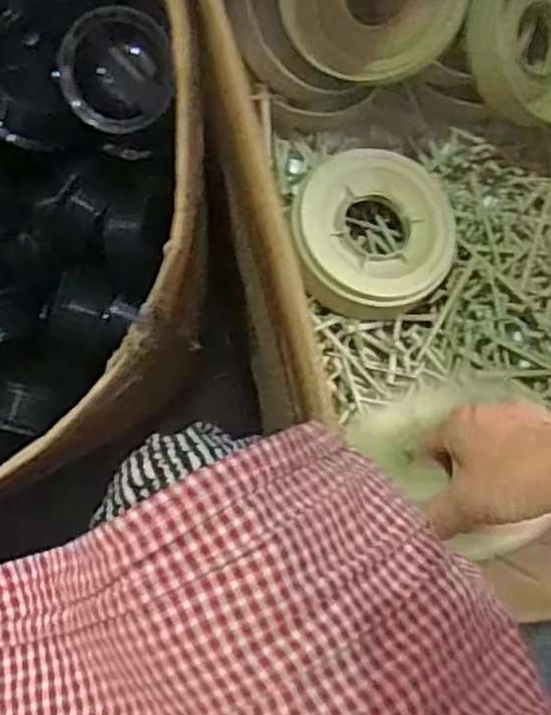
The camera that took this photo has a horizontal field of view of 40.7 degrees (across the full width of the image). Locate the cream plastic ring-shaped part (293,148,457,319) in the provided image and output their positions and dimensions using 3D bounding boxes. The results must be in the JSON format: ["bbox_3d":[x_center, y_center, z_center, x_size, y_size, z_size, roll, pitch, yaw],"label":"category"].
[{"bbox_3d":[0.091,-0.118,0.706,0.149,0.042,0.154,1,85,-6],"label":"cream plastic ring-shaped part"}]

